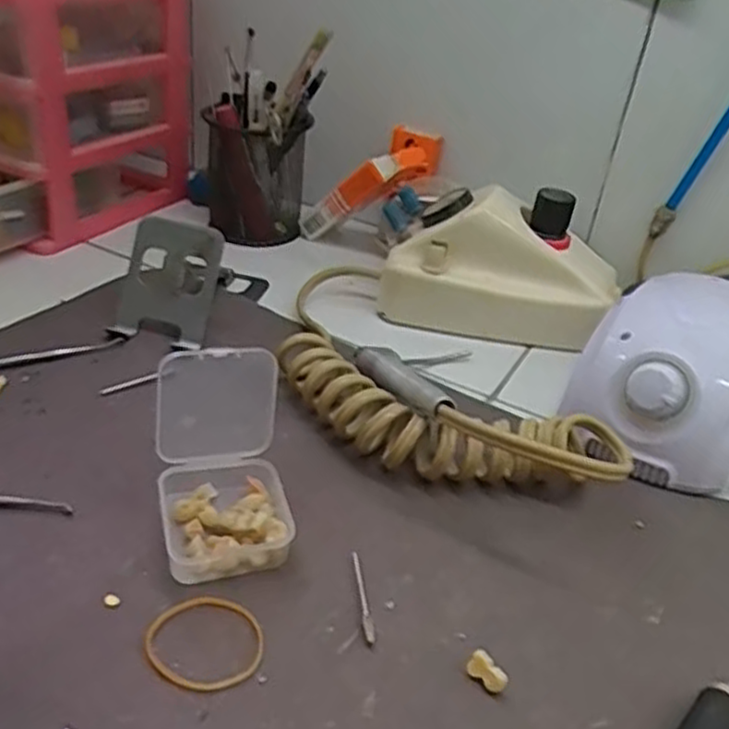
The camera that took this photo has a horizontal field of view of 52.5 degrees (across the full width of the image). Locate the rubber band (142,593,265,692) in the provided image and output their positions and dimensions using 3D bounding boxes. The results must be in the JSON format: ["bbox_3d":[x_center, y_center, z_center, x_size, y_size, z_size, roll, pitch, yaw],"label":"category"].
[{"bbox_3d":[-0.062,0.107,0.293,0.046,0.004,0.042,10,32,5],"label":"rubber band"}]

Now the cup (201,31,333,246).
[{"bbox_3d":[-0.084,-0.181,0.604,0.092,0.151,0.073,3,32,-7],"label":"cup"}]

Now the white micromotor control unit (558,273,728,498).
[{"bbox_3d":[0.183,0.009,0.431,0.105,0.076,0.137,24,36,25],"label":"white micromotor control unit"}]

